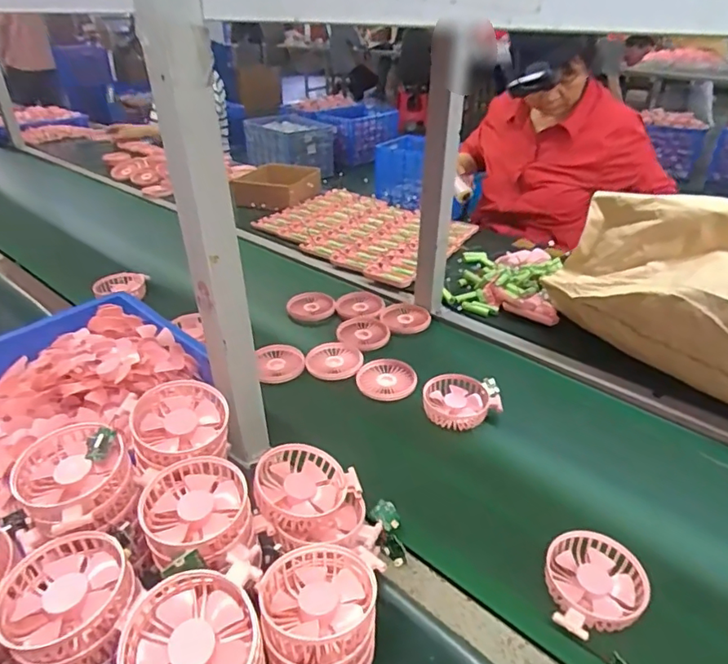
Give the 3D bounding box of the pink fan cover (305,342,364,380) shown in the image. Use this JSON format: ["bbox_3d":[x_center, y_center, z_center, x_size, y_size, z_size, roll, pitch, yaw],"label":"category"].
[{"bbox_3d":[-0.047,0.041,0.822,0.085,0.012,0.090,-5,34,-7],"label":"pink fan cover"}]

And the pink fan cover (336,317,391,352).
[{"bbox_3d":[-0.002,0.004,0.886,0.085,0.015,0.095,-4,34,-5],"label":"pink fan cover"}]

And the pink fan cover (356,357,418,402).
[{"bbox_3d":[0.034,0.070,0.781,0.086,0.014,0.079,1,34,3],"label":"pink fan cover"}]

